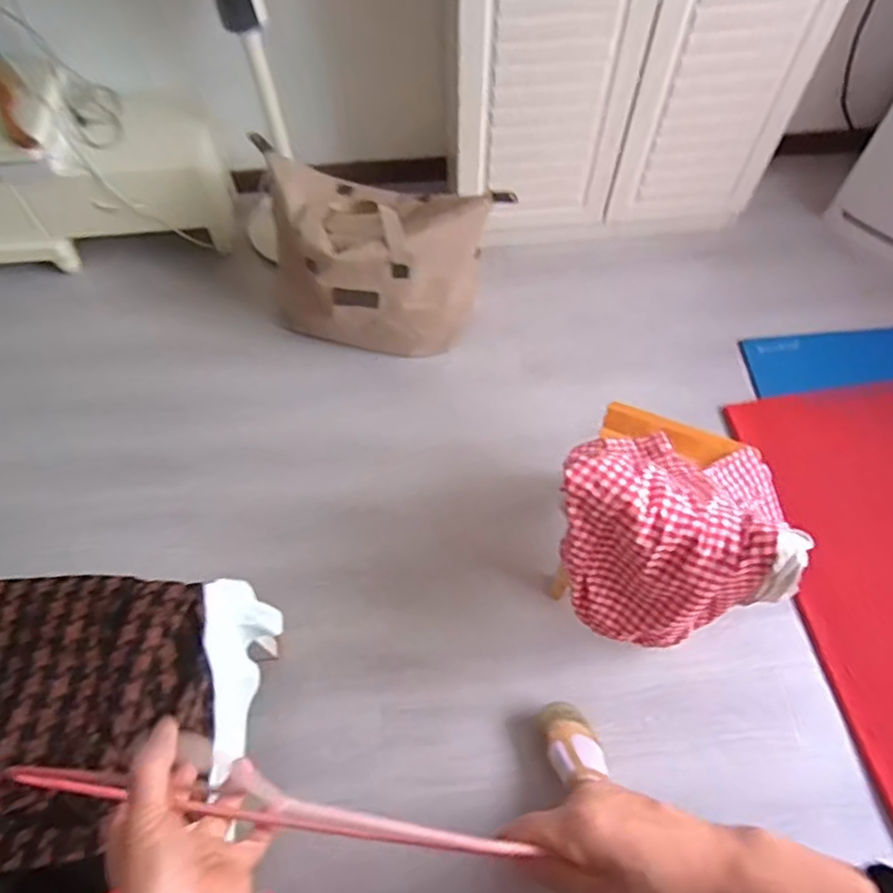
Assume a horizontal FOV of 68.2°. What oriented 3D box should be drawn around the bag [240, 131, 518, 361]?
[{"bbox_3d":[-0.148,-0.471,1.575,0.538,0.361,0.357,9,63,6],"label":"bag"}]

